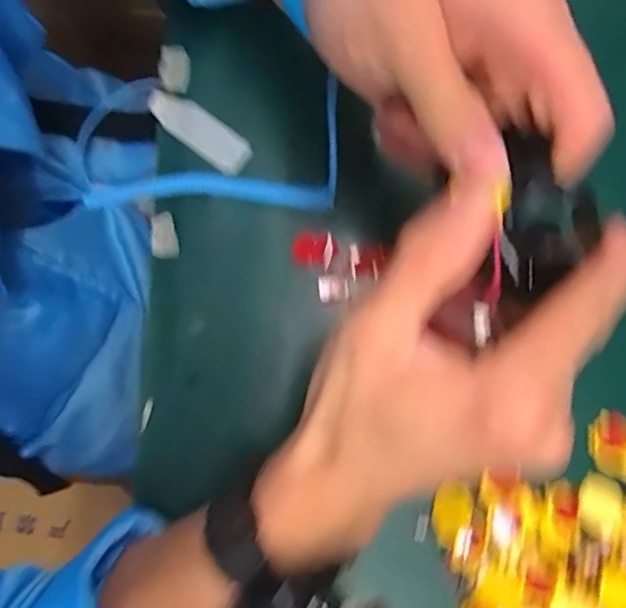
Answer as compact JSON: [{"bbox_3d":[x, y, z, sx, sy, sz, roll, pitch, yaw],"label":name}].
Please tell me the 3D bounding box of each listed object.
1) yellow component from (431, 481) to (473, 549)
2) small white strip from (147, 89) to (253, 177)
[{"bbox_3d":[0.070,0.107,0.290,0.018,0.008,0.030,10,83,0],"label":"yellow component"},{"bbox_3d":[-0.064,-0.098,0.324,0.066,0.004,0.022,38,83,3],"label":"small white strip"}]

